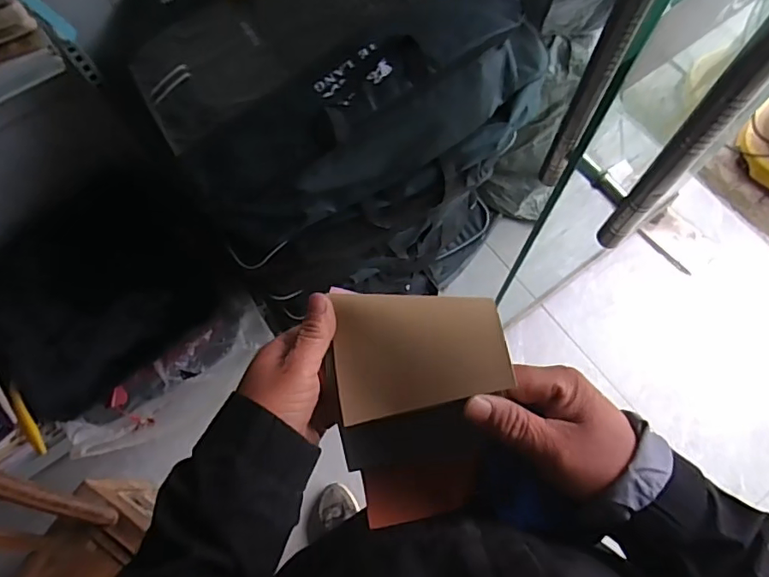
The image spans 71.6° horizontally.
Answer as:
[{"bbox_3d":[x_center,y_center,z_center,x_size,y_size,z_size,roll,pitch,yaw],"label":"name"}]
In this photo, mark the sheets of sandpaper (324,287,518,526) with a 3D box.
[{"bbox_3d":[0.027,0.080,0.379,0.122,0.023,0.160,-8,86,17],"label":"sheets of sandpaper"}]

